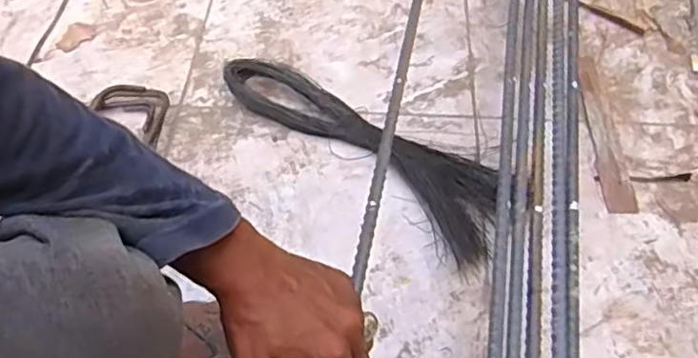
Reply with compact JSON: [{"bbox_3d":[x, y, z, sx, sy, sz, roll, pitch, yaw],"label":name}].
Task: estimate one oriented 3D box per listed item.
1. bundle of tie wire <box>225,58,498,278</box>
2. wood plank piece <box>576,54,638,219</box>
[{"bbox_3d":[0.020,-0.052,0.779,0.415,0.037,0.124,38,64,24],"label":"bundle of tie wire"},{"bbox_3d":[0.329,-0.067,0.800,0.038,0.008,0.254,0,56,1],"label":"wood plank piece"}]

